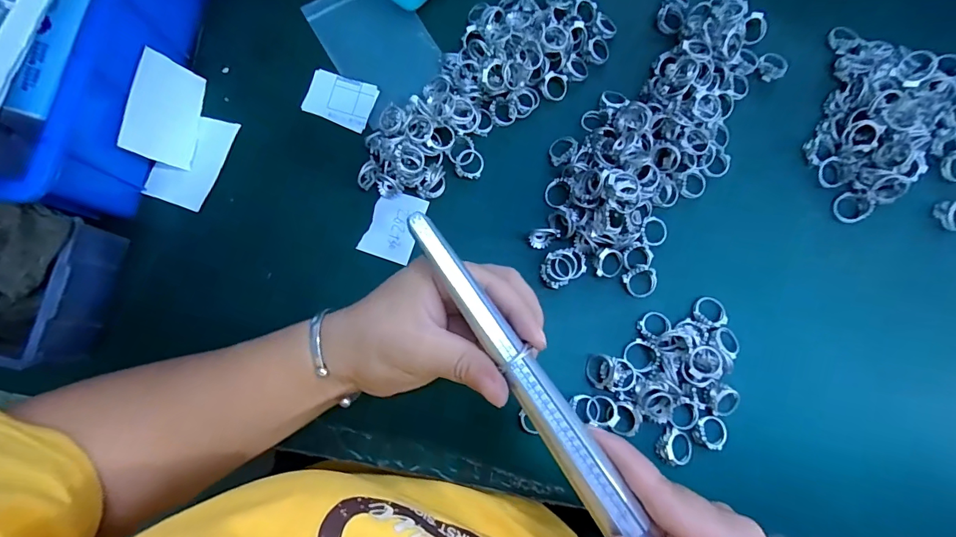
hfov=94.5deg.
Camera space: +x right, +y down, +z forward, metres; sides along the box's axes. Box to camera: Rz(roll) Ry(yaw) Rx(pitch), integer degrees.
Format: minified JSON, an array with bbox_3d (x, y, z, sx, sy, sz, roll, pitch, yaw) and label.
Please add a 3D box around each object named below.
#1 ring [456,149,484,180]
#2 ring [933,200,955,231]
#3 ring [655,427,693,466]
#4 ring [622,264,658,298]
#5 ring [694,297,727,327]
[{"bbox_3d":[-0.006,-0.079,0.336,0.021,0.008,0.022,0,79,0],"label":"ring"},{"bbox_3d":[0.352,-0.040,0.327,0.019,0.010,0.022,-3,79,0],"label":"ring"},{"bbox_3d":[0.134,0.122,0.298,0.022,0.010,0.023,0,79,0],"label":"ring"},{"bbox_3d":[0.118,0.009,0.319,0.022,0.010,0.022,0,79,0],"label":"ring"},{"bbox_3d":[0.167,0.031,0.317,0.023,0.008,0.021,0,79,0],"label":"ring"}]

